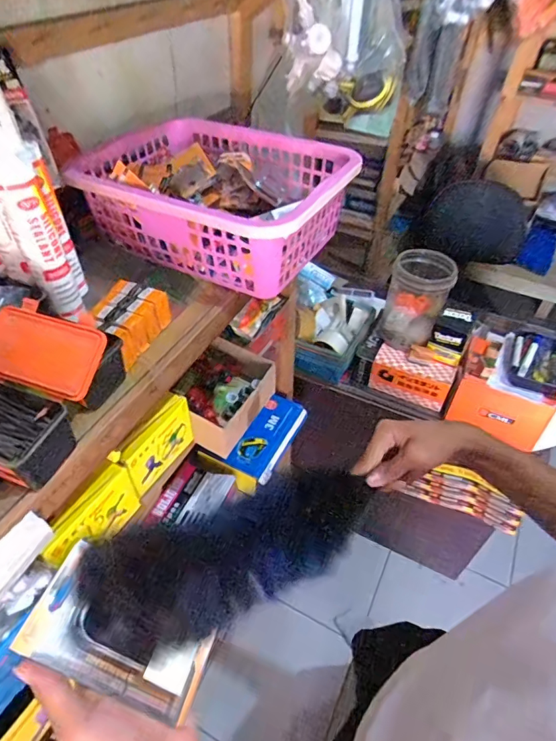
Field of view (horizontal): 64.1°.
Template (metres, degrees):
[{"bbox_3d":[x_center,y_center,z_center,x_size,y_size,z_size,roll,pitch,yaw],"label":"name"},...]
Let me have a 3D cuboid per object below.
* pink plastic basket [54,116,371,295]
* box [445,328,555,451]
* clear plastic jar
[{"bbox_3d":[-0.110,-0.283,0.735,0.412,0.136,0.288,21,49,19],"label":"pink plastic basket"},{"bbox_3d":[0.529,0.022,1.019,0.194,0.142,0.226,21,48,18],"label":"box"},{"bbox_3d":[0.327,-0.168,1.052,0.131,0.188,0.132,0,45,0],"label":"clear plastic jar"}]

